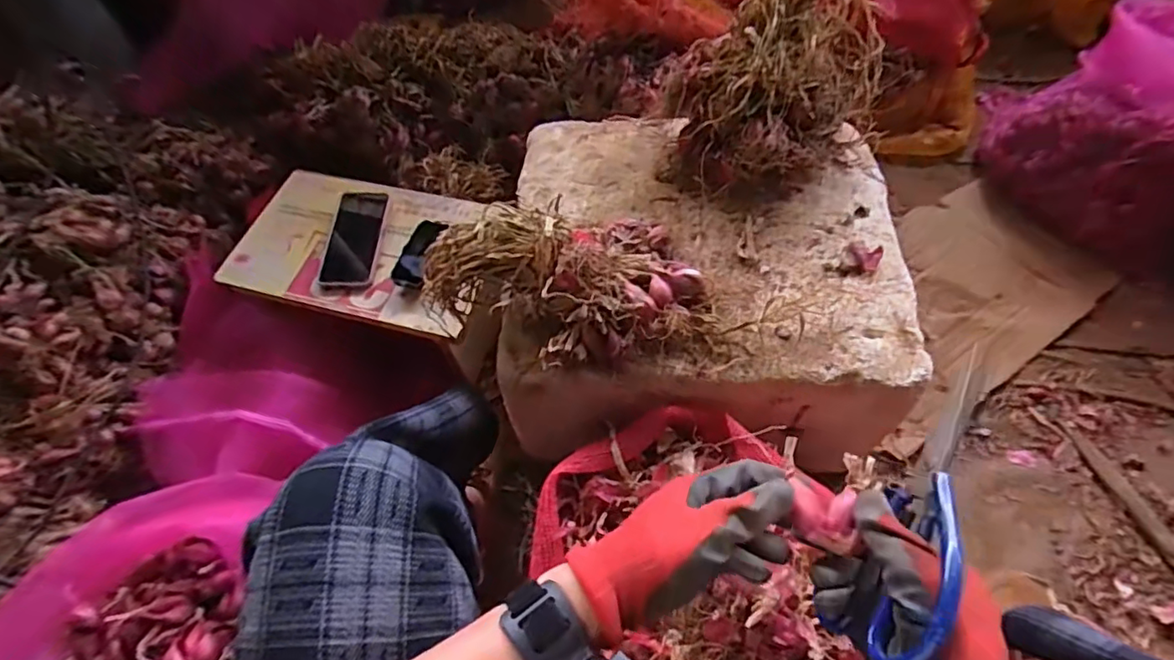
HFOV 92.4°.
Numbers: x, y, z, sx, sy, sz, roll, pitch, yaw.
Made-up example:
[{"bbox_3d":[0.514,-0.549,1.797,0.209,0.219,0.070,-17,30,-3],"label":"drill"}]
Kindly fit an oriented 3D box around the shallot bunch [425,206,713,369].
[{"bbox_3d":[-0.019,-0.055,0.561,0.273,0.107,0.164,-3,58,1],"label":"shallot bunch"}]

